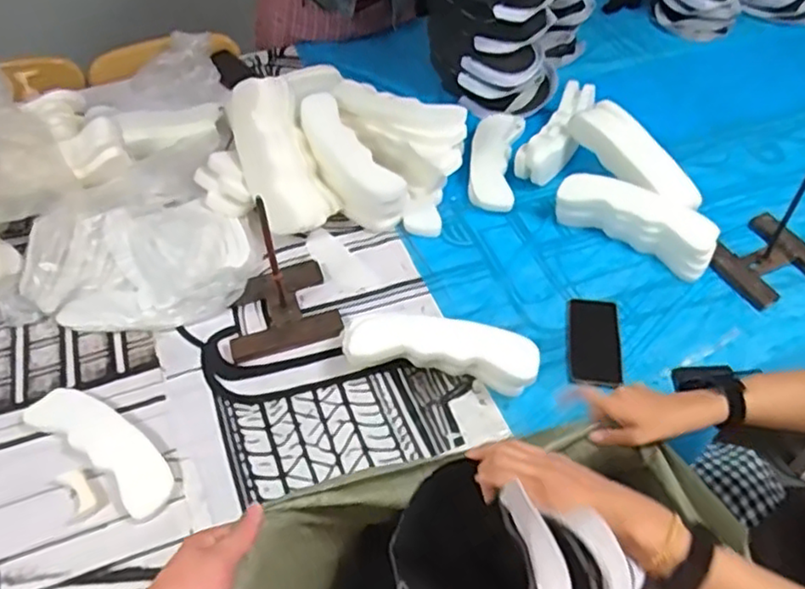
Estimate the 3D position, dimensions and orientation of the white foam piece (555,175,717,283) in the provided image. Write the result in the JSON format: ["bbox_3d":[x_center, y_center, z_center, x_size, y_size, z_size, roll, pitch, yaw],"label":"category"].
[{"bbox_3d":[0.396,-0.128,1.145,0.276,0.073,0.088,30,56,21],"label":"white foam piece"}]

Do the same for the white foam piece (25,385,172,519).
[{"bbox_3d":[-0.402,0.197,0.894,0.256,0.026,0.078,30,57,21],"label":"white foam piece"}]

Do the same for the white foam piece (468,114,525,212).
[{"bbox_3d":[0.177,-0.264,1.288,0.091,0.033,0.263,9,51,6],"label":"white foam piece"}]

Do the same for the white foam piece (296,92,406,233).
[{"bbox_3d":[-0.096,-0.236,1.176,0.100,0.075,0.272,-29,77,-22],"label":"white foam piece"}]

